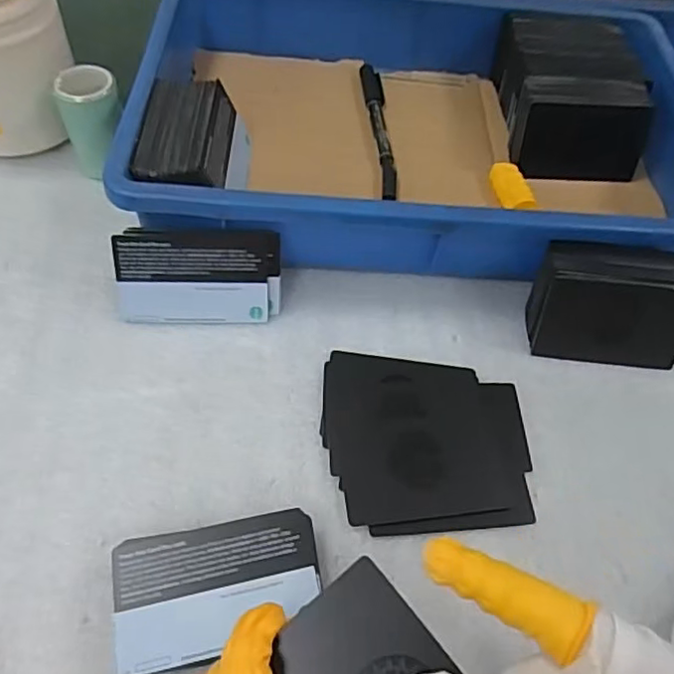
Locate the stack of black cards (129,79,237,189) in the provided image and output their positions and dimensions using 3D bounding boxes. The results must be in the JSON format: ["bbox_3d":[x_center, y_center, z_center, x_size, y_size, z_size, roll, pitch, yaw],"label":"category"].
[{"bbox_3d":[-0.090,-0.111,0.376,0.046,0.054,0.093,2,56,-3],"label":"stack of black cards"}]

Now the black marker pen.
[{"bbox_3d":[0.032,-0.149,0.444,0.016,0.014,0.140,-3,57,-6],"label":"black marker pen"}]

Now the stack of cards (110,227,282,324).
[{"bbox_3d":[-0.079,-0.035,0.352,0.091,0.055,0.009,0,27,-5],"label":"stack of cards"}]

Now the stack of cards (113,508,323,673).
[{"bbox_3d":[-0.052,0.113,0.272,0.087,0.023,0.054,-9,58,-10],"label":"stack of cards"}]

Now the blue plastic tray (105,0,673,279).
[{"bbox_3d":[0.059,-0.150,0.421,0.357,0.070,0.248,3,56,-3],"label":"blue plastic tray"}]

